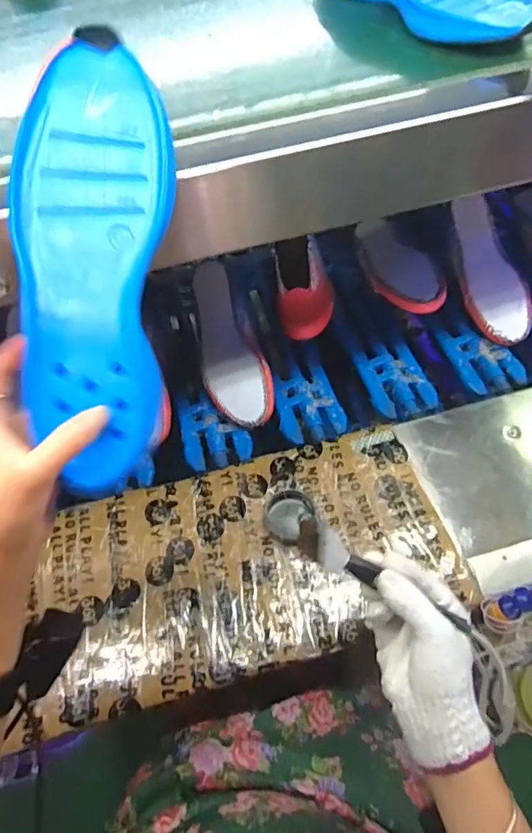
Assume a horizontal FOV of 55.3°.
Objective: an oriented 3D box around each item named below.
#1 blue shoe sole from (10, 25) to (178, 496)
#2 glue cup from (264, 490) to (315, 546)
[{"bbox_3d":[-0.113,-0.092,0.332,0.095,0.036,0.271,1,93,4],"label":"blue shoe sole"},{"bbox_3d":[0.026,0.118,0.605,0.054,0.022,0.057,-1,58,2],"label":"glue cup"}]

